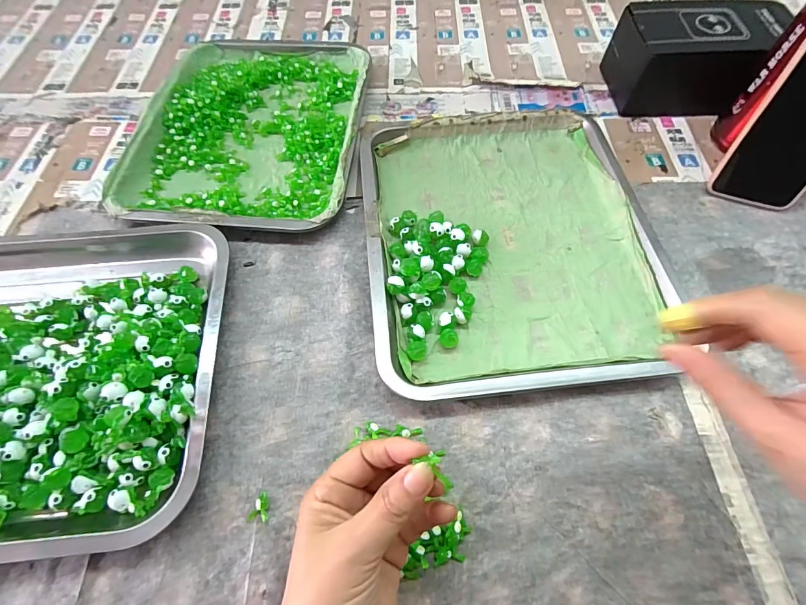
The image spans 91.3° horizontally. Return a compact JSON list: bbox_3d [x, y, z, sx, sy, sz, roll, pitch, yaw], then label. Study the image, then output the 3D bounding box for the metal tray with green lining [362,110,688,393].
[{"bbox_3d":[0.095,-0.066,0.372,0.253,0.022,0.299,-5,62,-2],"label":"metal tray with green lining"}]

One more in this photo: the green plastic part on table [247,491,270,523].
[{"bbox_3d":[-0.099,0.141,0.272,0.015,0.009,0.018,2,62,2],"label":"green plastic part on table"}]

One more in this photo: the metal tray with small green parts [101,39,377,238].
[{"bbox_3d":[-0.174,-0.213,0.460,0.249,0.022,0.321,4,62,3],"label":"metal tray with small green parts"}]

